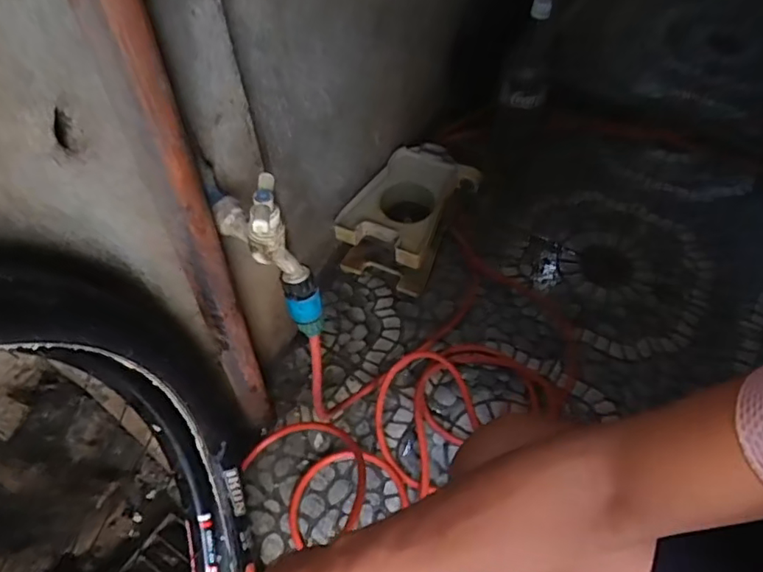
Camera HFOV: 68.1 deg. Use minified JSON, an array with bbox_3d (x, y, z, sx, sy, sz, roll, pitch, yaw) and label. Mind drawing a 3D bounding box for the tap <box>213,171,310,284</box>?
[{"bbox_3d":[-0.117,-0.058,0.518,0.051,0.081,0.103,-29,59,-18],"label":"tap"}]

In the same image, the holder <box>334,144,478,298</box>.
[{"bbox_3d":[0.053,-0.130,1.029,0.173,0.116,0.249,25,58,16],"label":"holder"}]

